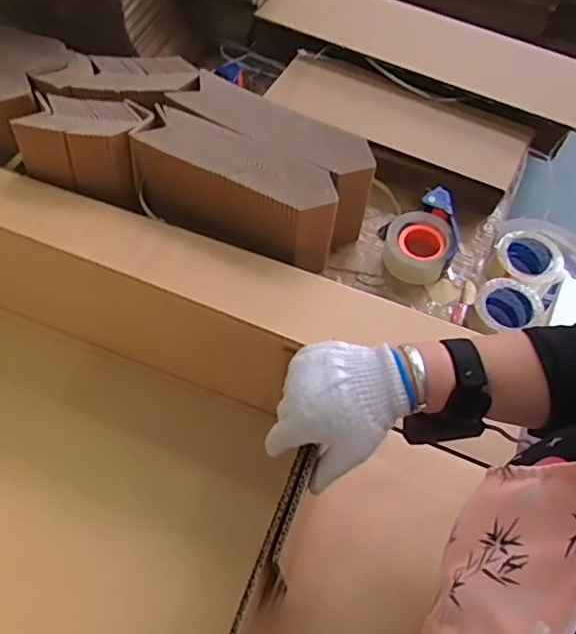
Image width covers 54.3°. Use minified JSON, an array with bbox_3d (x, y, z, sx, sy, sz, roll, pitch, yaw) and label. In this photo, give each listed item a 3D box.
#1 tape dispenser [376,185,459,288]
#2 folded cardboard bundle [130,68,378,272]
[{"bbox_3d":[0.223,-0.128,0.925,0.137,0.058,0.133,-23,62,-14],"label":"tape dispenser"},{"bbox_3d":[-0.048,-0.222,0.916,0.340,0.166,0.183,25,62,14],"label":"folded cardboard bundle"}]

